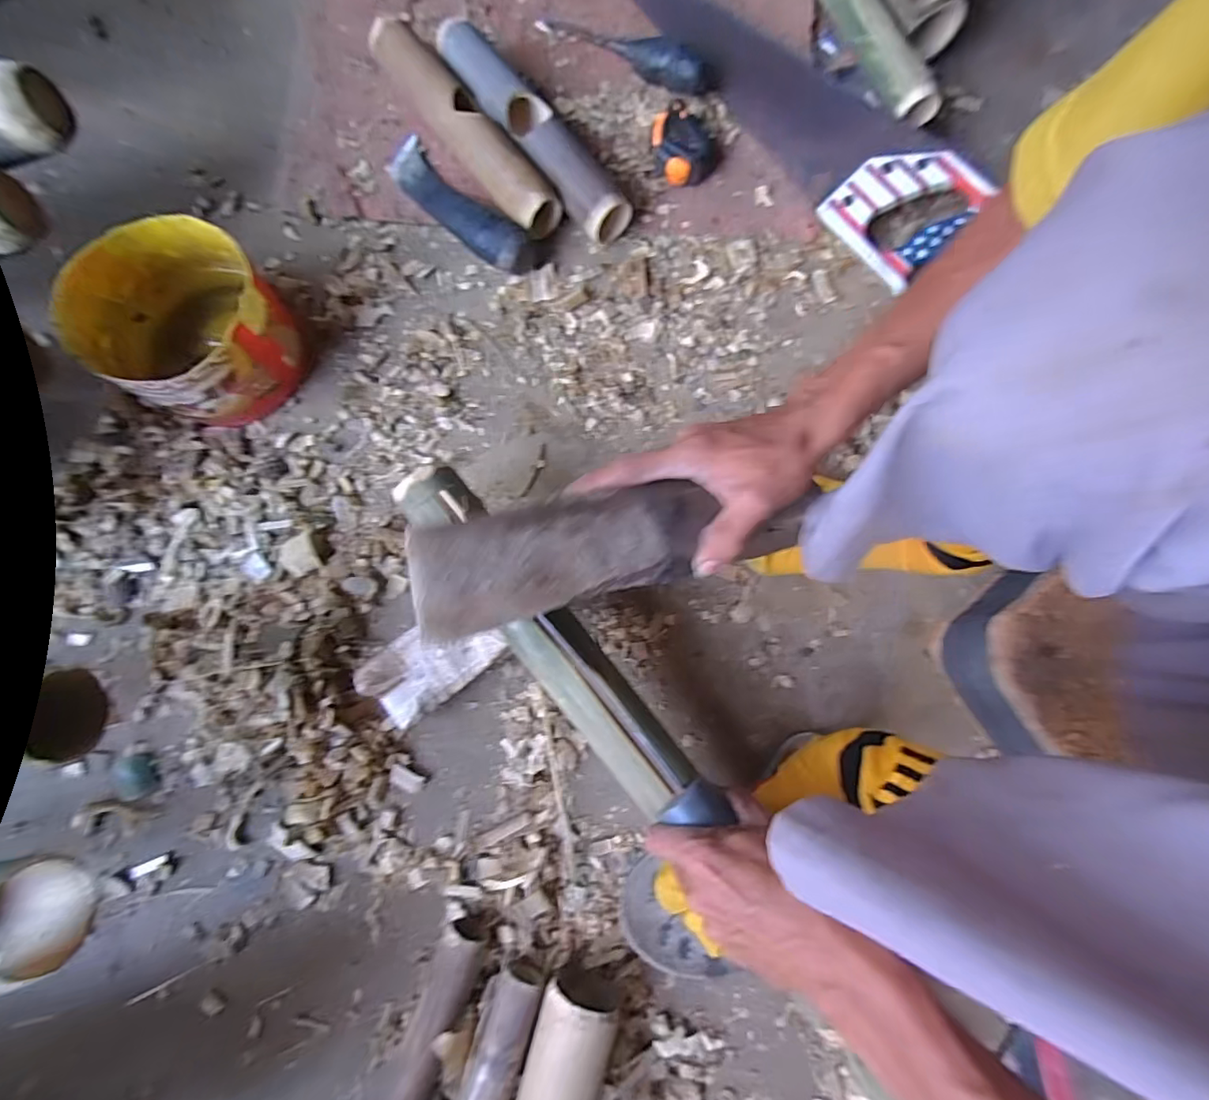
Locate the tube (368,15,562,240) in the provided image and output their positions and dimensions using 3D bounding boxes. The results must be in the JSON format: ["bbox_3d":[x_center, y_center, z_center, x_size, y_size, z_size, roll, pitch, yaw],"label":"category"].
[{"bbox_3d":[-0.145,-0.440,0.561,0.048,0.053,0.279,-37,82,-7],"label":"tube"}]

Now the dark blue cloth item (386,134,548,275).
[{"bbox_3d":[-0.147,-0.359,0.556,0.217,0.038,0.054,44,82,7],"label":"dark blue cloth item"}]

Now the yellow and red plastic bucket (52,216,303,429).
[{"bbox_3d":[-0.374,-0.203,0.497,0.156,0.092,0.149,0,79,-1],"label":"yellow and red plastic bucket"}]

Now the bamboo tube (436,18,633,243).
[{"bbox_3d":[-0.073,-0.434,0.559,0.057,0.057,0.277,-39,83,-7],"label":"bamboo tube"}]

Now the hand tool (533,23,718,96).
[{"bbox_3d":[0.021,-0.555,0.589,0.217,0.041,0.040,29,80,4],"label":"hand tool"}]

